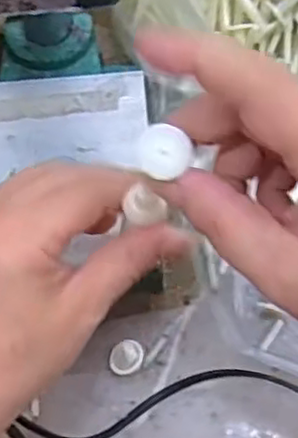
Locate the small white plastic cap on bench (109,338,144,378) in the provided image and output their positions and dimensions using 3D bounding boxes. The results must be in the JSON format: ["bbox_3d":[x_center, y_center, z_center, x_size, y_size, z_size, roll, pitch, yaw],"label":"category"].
[{"bbox_3d":[-0.013,0.078,0.390,0.018,0.008,0.019,5,70,3],"label":"small white plastic cap on bench"}]

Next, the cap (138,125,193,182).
[{"bbox_3d":[0.006,-0.022,0.228,0.017,0.005,0.018,0,69,1],"label":"cap"}]

